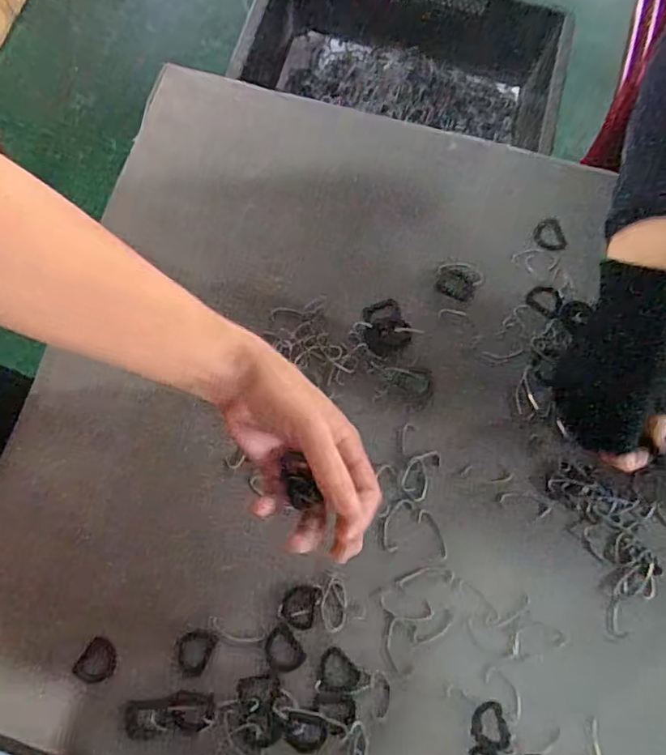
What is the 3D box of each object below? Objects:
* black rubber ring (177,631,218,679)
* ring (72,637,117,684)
[{"bbox_3d":[-0.096,0.191,0.402,0.025,0.004,0.029,15,75,3],"label":"black rubber ring"},{"bbox_3d":[-0.160,0.195,0.395,0.025,0.004,0.027,0,75,-1],"label":"ring"}]

